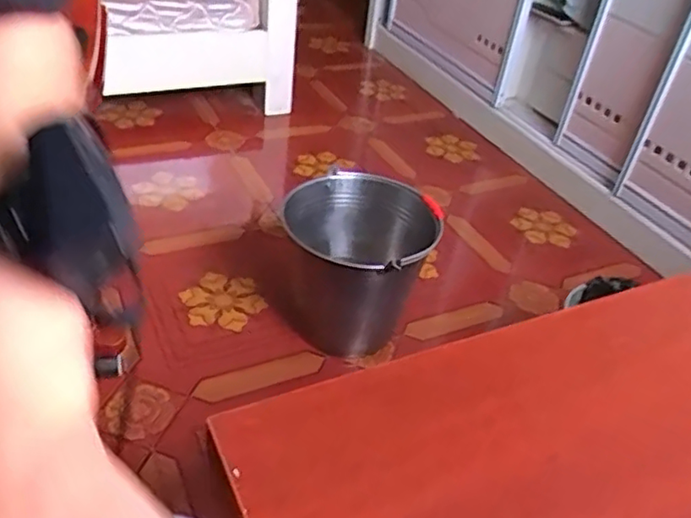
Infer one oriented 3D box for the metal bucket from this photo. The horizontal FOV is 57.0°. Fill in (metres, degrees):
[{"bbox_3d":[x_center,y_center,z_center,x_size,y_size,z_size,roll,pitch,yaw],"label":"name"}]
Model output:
[{"bbox_3d":[-0.006,0.005,1.404,0.363,0.305,0.363,4,38,-3],"label":"metal bucket"}]

